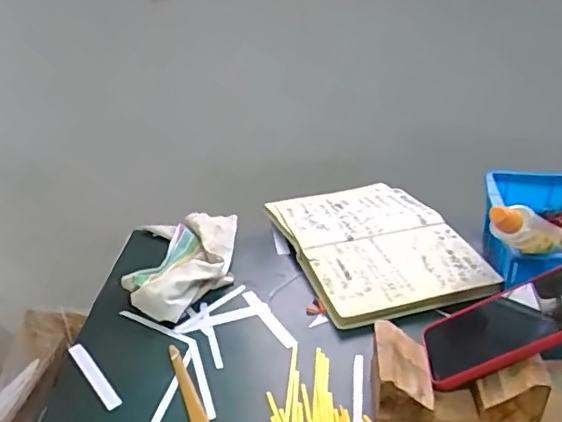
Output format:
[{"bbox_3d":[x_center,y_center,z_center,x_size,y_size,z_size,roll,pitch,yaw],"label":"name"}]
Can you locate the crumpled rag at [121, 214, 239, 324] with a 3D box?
[{"bbox_3d":[-0.131,0.062,0.748,0.133,0.041,0.228,-3,29,-1],"label":"crumpled rag"}]

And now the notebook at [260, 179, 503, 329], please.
[{"bbox_3d":[0.121,0.043,0.761,0.211,0.034,0.283,-12,30,-16],"label":"notebook"}]

